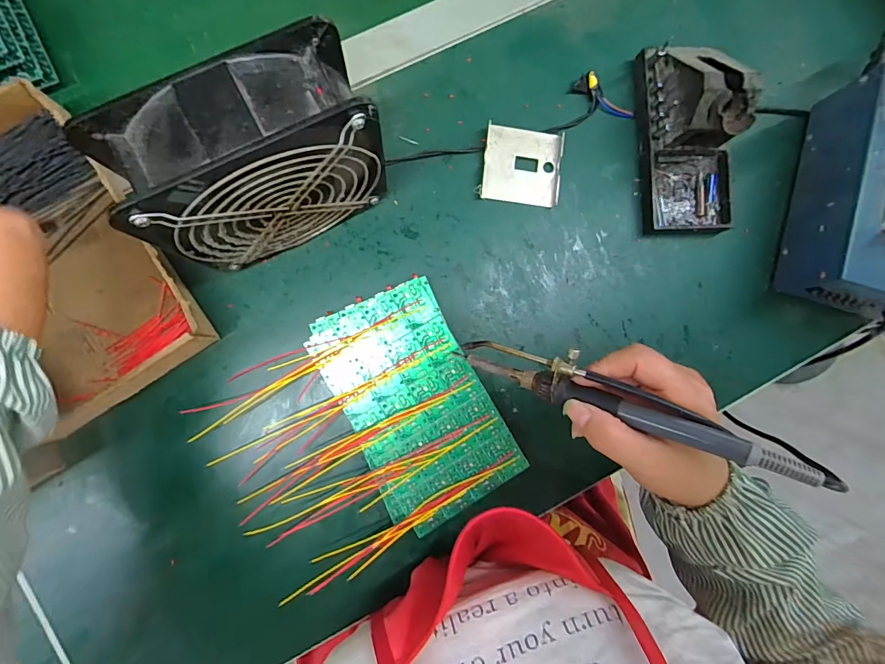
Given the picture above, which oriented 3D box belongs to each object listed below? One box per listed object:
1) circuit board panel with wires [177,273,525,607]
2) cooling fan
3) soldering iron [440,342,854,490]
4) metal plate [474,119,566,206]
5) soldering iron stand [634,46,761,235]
[{"bbox_3d":[-0.069,0.081,0.344,0.214,0.030,0.186,-28,89,-5],"label":"circuit board panel with wires"},{"bbox_3d":[-0.115,-0.104,0.290,0.142,0.152,0.060,-24,89,-5],"label":"cooling fan"},{"bbox_3d":[0.103,0.039,0.258,0.210,0.020,0.028,19,85,29],"label":"soldering iron"},{"bbox_3d":[0.070,-0.146,0.377,0.070,0.007,0.065,4,86,-4],"label":"metal plate"},{"bbox_3d":[0.215,-0.168,0.359,0.074,0.070,0.154,-3,87,-5],"label":"soldering iron stand"}]

